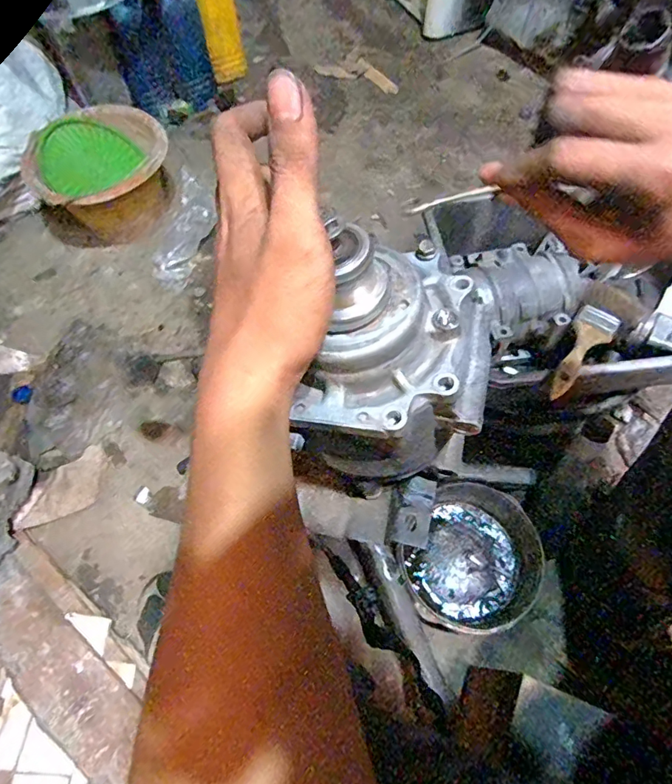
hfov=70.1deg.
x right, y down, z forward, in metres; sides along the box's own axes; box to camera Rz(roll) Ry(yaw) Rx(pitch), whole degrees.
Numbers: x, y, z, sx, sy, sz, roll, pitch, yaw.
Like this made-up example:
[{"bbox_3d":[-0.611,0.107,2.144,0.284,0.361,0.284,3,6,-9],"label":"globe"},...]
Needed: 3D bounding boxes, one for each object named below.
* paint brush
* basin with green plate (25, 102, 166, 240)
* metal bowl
[{"bbox_3d":[0.304,-0.063,0.570,0.059,0.015,0.189,39,69,17],"label":"paint brush"},{"bbox_3d":[-0.446,-0.418,0.955,0.241,0.190,0.230,0,64,-1],"label":"basin with green plate"},{"bbox_3d":[0.188,0.240,0.685,0.196,0.075,0.192,0,64,-1],"label":"metal bowl"}]

